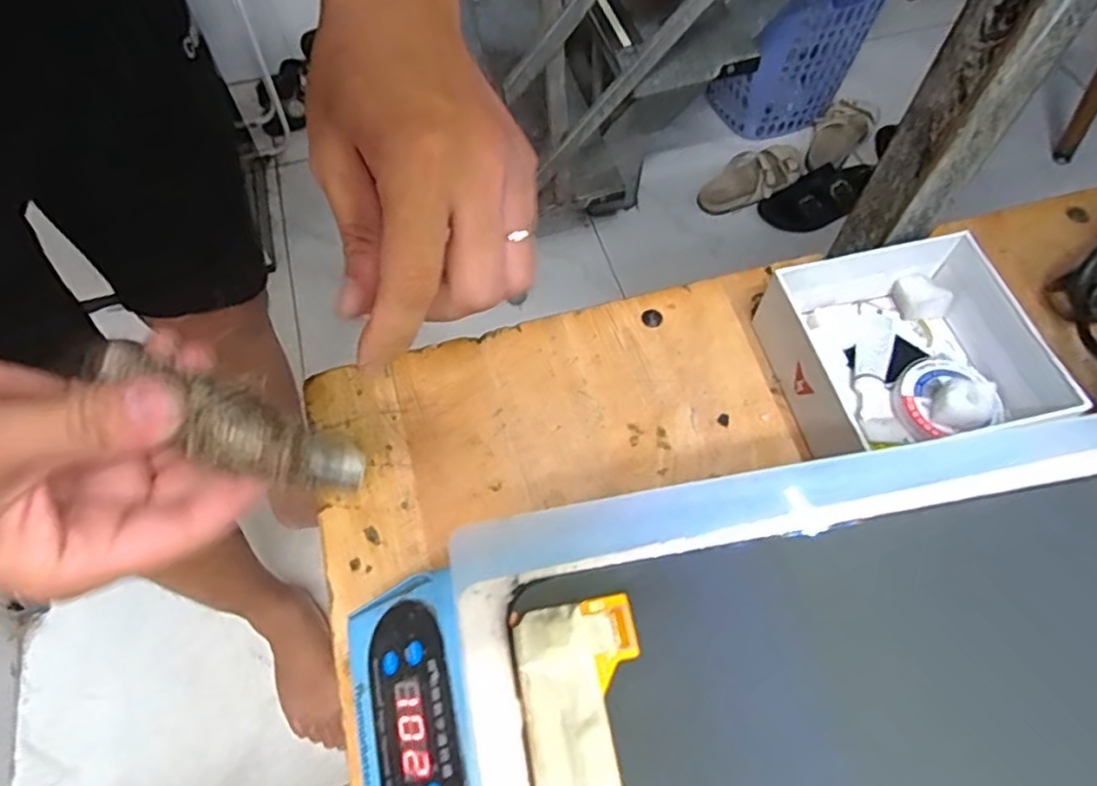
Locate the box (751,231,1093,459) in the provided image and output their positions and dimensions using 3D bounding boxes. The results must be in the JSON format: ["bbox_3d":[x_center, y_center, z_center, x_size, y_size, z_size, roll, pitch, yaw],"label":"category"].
[{"bbox_3d":[0.168,-0.018,0.320,0.108,0.047,0.100,-12,61,-5],"label":"box"}]

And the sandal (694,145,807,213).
[{"bbox_3d":[0.428,-0.445,1.398,0.239,0.071,0.120,-21,63,-10],"label":"sandal"}]

